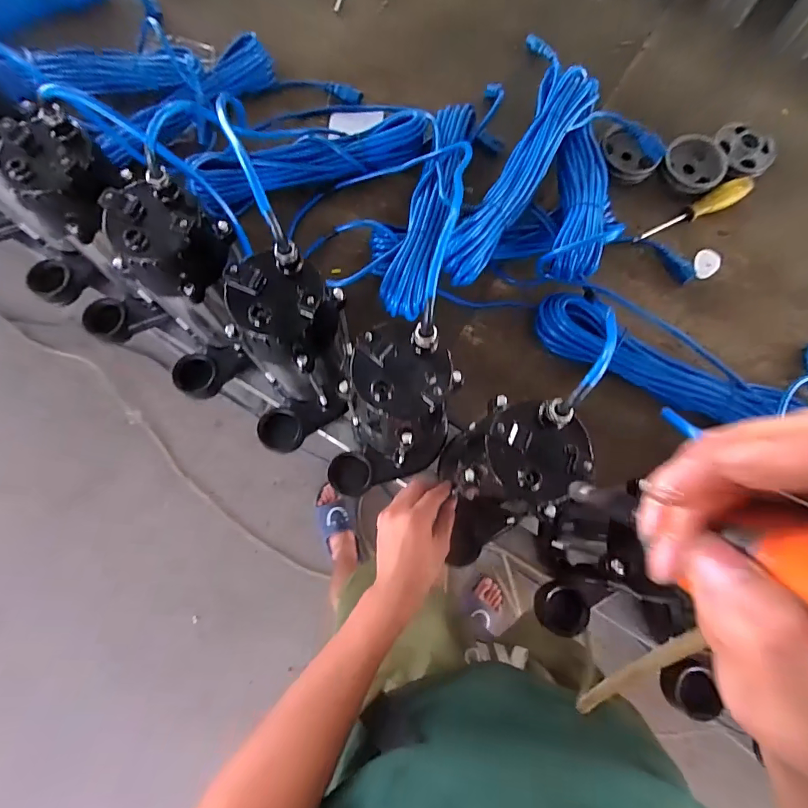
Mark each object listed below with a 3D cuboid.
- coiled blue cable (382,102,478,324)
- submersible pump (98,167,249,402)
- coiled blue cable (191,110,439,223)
[{"bbox_3d":[0.043,-0.268,0.600,0.063,0.061,0.339,15,77,2],"label":"coiled blue cable"},{"bbox_3d":[-0.238,-0.109,0.491,0.093,0.228,0.153,23,77,4],"label":"submersible pump"},{"bbox_3d":[-0.118,-0.359,0.653,0.315,0.061,0.072,-16,77,-5],"label":"coiled blue cable"}]

